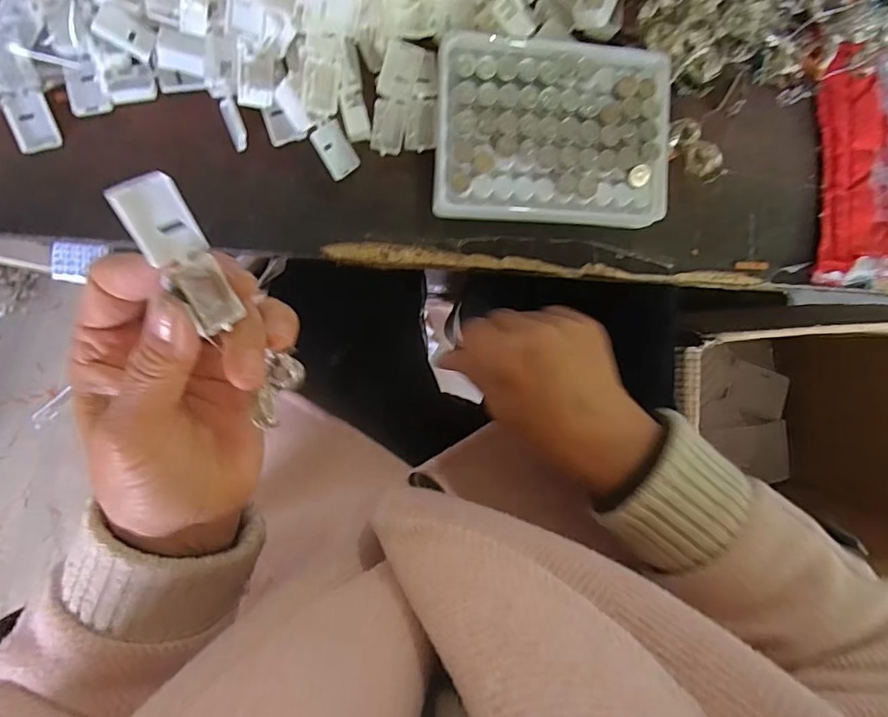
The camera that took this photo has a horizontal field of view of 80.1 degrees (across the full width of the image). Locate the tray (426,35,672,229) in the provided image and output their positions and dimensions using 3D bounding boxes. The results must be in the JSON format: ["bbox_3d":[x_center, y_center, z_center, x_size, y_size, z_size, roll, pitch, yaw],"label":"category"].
[{"bbox_3d":[0.061,-0.129,0.304,0.130,0.030,0.099,1,93,-7],"label":"tray"}]

